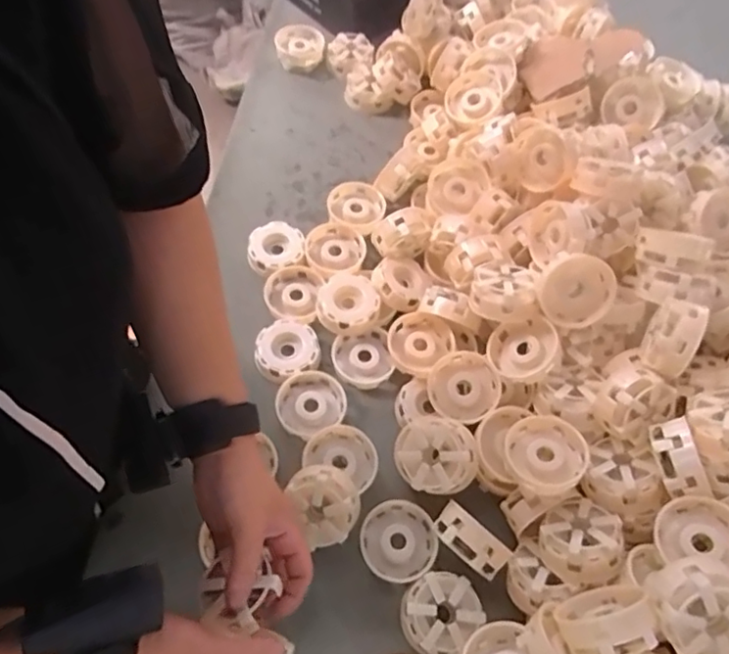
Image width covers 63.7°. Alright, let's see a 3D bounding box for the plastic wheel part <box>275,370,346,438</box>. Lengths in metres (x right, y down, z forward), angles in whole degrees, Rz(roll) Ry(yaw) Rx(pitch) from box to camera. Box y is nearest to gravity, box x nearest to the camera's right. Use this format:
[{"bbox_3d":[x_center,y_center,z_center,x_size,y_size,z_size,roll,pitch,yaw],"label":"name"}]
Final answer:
[{"bbox_3d":[-0.053,0.078,0.590,0.067,0.022,0.068,2,60,-3],"label":"plastic wheel part"}]

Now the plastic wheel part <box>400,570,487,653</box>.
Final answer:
[{"bbox_3d":[0.064,0.241,0.496,0.060,0.027,0.066,2,60,-3],"label":"plastic wheel part"}]

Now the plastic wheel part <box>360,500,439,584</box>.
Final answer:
[{"bbox_3d":[0.030,0.193,0.530,0.069,0.015,0.066,2,60,-3],"label":"plastic wheel part"}]

